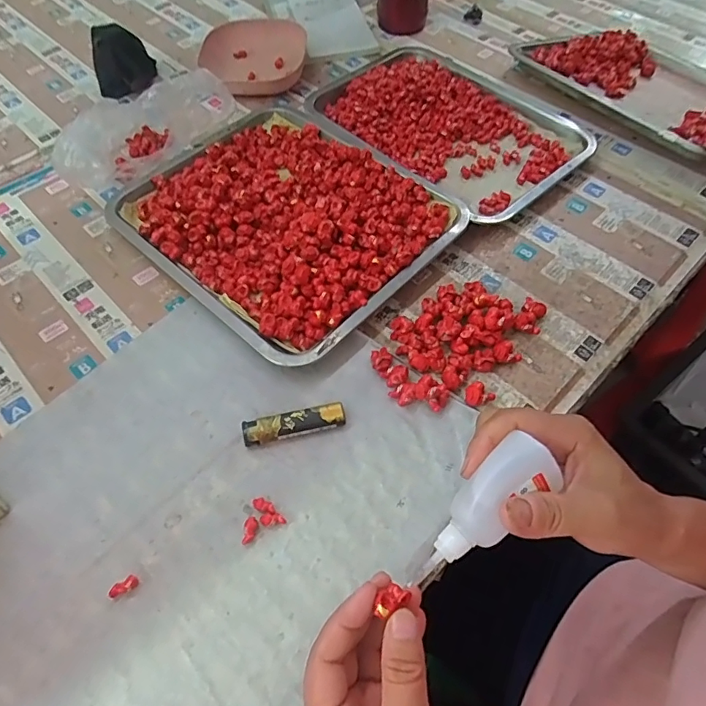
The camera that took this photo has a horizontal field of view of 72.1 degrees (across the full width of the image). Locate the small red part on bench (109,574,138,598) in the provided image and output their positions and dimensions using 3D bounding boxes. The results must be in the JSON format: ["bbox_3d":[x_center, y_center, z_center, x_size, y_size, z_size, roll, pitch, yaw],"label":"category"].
[{"bbox_3d":[-0.152,0.155,0.320,0.018,0.007,0.008,-26,62,-18],"label":"small red part on bench"}]

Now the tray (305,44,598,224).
[{"bbox_3d":[0.113,-0.288,0.583,0.227,0.024,0.316,-39,66,-23],"label":"tray"}]

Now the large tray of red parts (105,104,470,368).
[{"bbox_3d":[-0.074,-0.148,0.498,0.309,0.031,0.258,39,64,21],"label":"large tray of red parts"}]

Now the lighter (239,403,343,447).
[{"bbox_3d":[-0.046,0.057,0.382,0.079,0.011,0.020,-9,58,-7],"label":"lighter"}]

